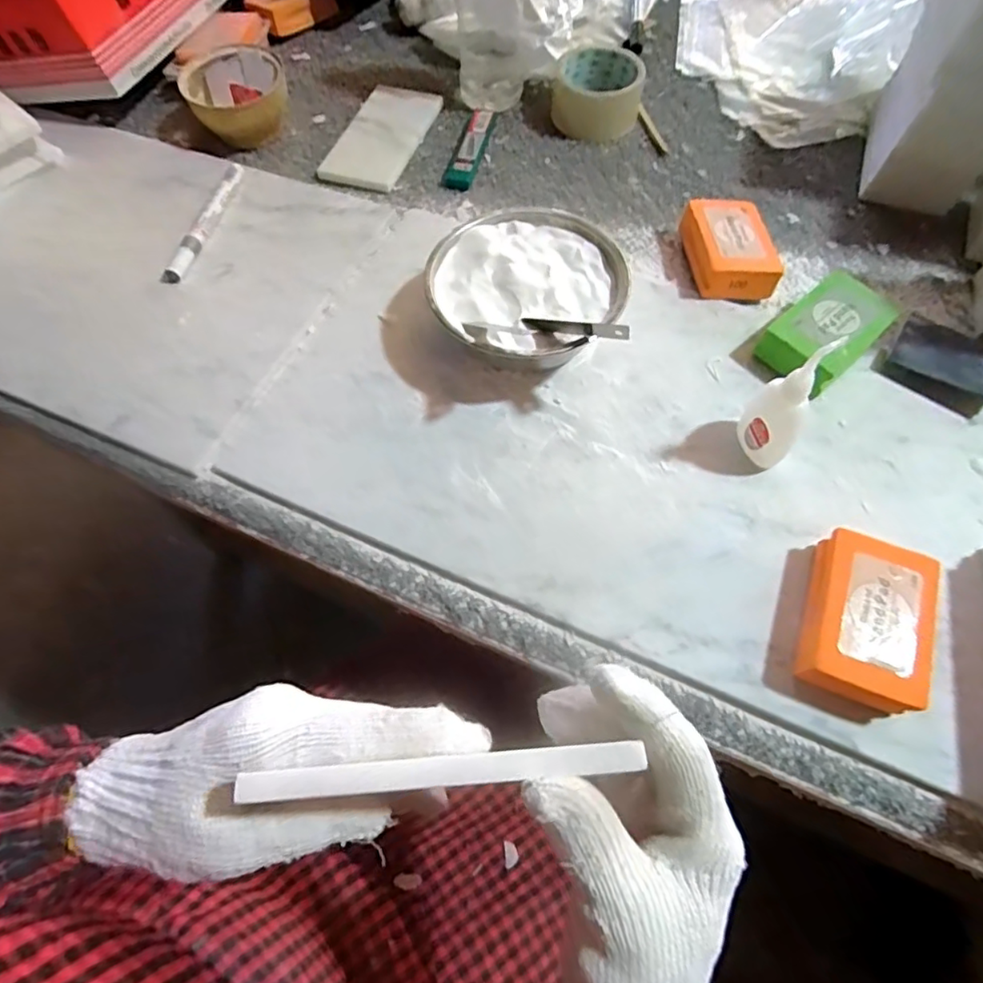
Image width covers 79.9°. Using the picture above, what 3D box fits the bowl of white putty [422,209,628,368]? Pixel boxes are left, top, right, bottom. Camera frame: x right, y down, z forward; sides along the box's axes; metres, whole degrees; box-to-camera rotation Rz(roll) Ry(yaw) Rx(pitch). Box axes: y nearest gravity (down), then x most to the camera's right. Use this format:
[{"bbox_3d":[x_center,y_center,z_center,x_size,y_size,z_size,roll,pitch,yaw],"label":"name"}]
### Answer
[{"bbox_3d":[0.027,-0.149,0.455,0.140,0.054,0.140,0,63,1],"label":"bowl of white putty"}]

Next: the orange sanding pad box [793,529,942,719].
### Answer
[{"bbox_3d":[0.221,0.077,0.348,0.065,0.033,0.094,22,66,11],"label":"orange sanding pad box"}]

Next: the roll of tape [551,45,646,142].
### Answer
[{"bbox_3d":[0.106,-0.404,0.593,0.089,0.041,0.084,4,63,3],"label":"roll of tape"}]

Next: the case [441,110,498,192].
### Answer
[{"bbox_3d":[-0.021,-0.341,0.583,0.025,0.007,0.109,19,67,-5],"label":"case"}]

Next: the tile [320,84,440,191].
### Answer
[{"bbox_3d":[-0.110,-0.364,0.598,0.078,0.012,0.157,13,64,7],"label":"tile"}]

